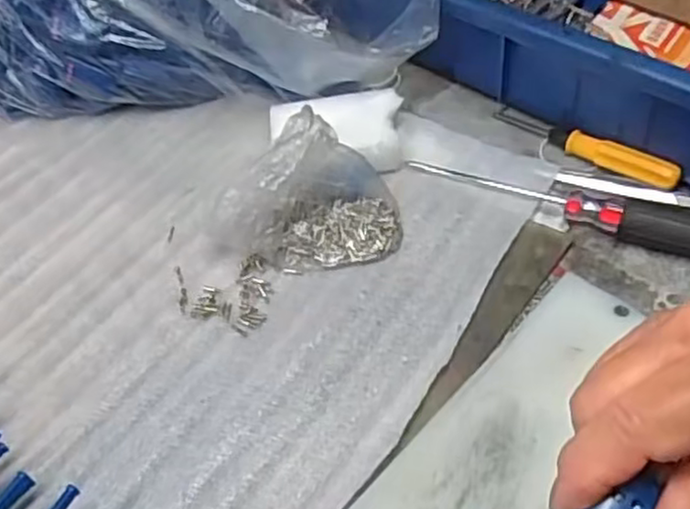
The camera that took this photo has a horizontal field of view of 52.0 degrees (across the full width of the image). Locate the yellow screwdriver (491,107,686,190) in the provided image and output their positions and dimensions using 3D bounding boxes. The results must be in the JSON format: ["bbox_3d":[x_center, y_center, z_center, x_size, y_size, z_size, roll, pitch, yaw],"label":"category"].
[{"bbox_3d":[0.146,-0.072,0.441,0.126,0.014,0.013,34,60,31],"label":"yellow screwdriver"}]

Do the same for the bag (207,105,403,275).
[{"bbox_3d":[-0.026,-0.035,0.392,0.104,0.065,0.057,-9,48,-1],"label":"bag"}]

